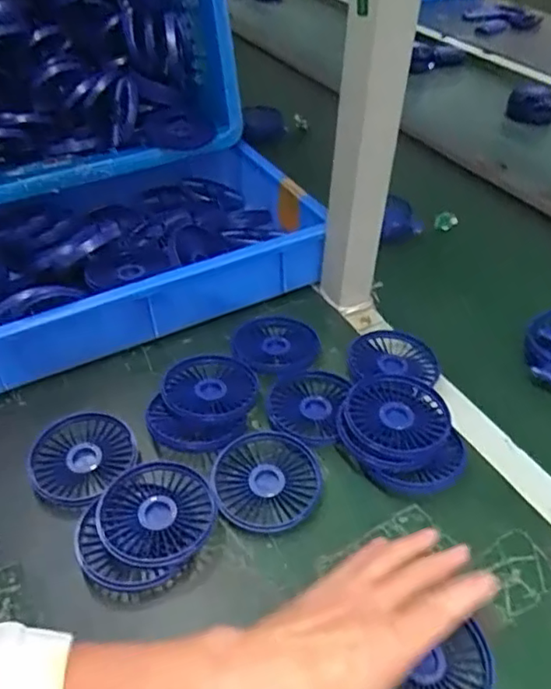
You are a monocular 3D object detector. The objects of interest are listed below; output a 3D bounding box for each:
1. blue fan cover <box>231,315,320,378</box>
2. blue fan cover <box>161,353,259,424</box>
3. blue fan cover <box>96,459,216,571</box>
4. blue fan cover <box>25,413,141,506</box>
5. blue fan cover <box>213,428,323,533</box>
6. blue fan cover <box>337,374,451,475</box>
[{"bbox_3d":[0.002,-0.001,0.610,0.082,0.010,0.087,14,45,13],"label":"blue fan cover"},{"bbox_3d":[-0.062,0.038,0.556,0.085,0.017,0.084,6,44,5],"label":"blue fan cover"},{"bbox_3d":[-0.091,0.133,0.470,0.086,0.018,0.088,-12,45,-13],"label":"blue fan cover"},{"bbox_3d":[-0.162,0.099,0.517,0.085,0.019,0.090,-16,46,-17],"label":"blue fan cover"},{"bbox_3d":[-0.007,0.113,0.496,0.085,0.020,0.087,-8,45,-9],"label":"blue fan cover"},{"bbox_3d":[0.103,0.062,0.518,0.096,0.011,0.086,-31,53,-21],"label":"blue fan cover"}]

